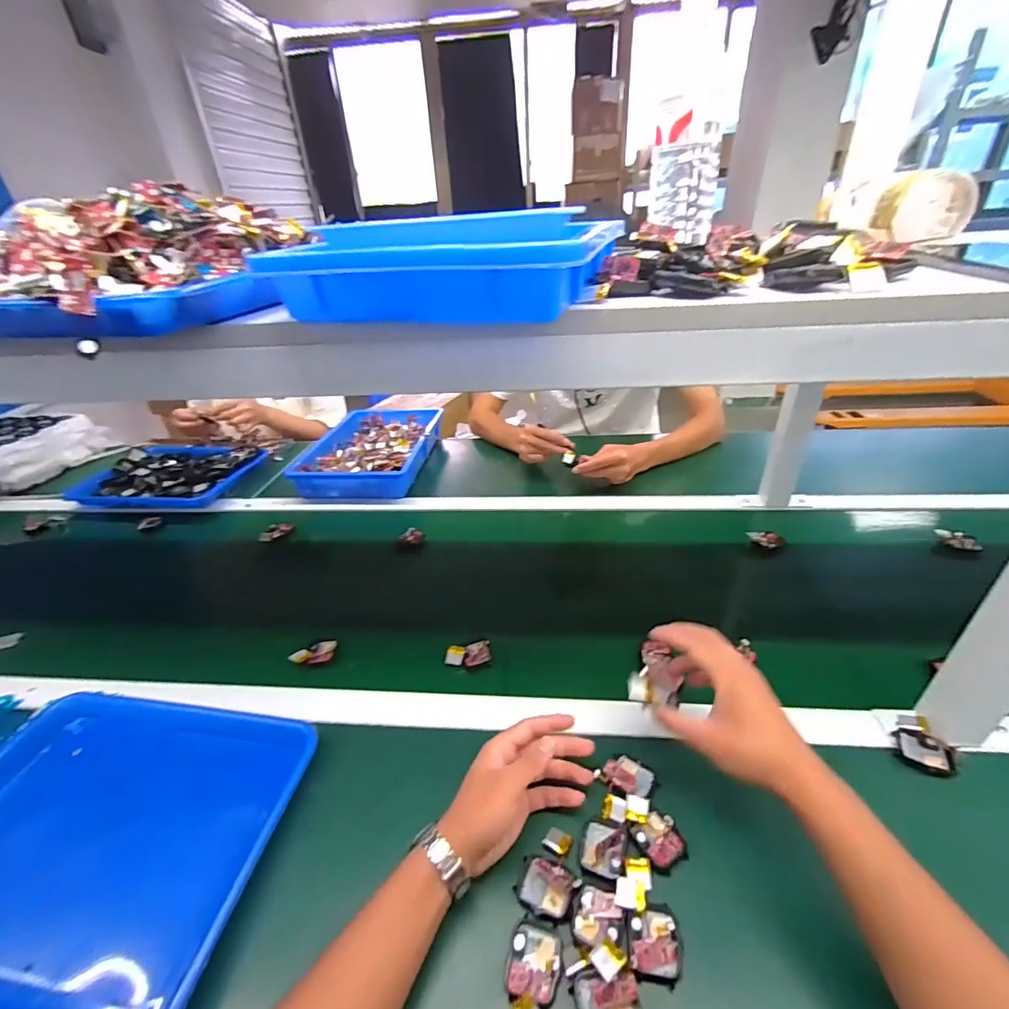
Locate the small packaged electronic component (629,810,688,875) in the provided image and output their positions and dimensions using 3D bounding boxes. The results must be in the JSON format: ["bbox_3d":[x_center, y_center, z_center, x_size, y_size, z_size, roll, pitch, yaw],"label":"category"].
[{"bbox_3d":[0.136,0.292,0.411,0.038,0.008,0.041,-22,37,-25],"label":"small packaged electronic component"}]

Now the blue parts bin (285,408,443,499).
[{"bbox_3d":[-0.297,-0.135,1.085,0.256,0.058,0.378,1,33,8],"label":"blue parts bin"}]

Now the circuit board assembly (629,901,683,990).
[{"bbox_3d":[0.115,0.332,0.358,0.038,0.011,0.043,3,34,12],"label":"circuit board assembly"}]

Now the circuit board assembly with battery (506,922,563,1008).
[{"bbox_3d":[0.020,0.342,0.340,0.038,0.014,0.062,4,34,14],"label":"circuit board assembly with battery"}]

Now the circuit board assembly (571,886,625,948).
[{"bbox_3d":[0.075,0.323,0.368,0.039,0.005,0.038,-3,33,2],"label":"circuit board assembly"}]

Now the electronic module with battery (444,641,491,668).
[{"bbox_3d":[-0.046,0.188,0.594,0.056,0.012,0.037,-7,33,-5],"label":"electronic module with battery"}]

